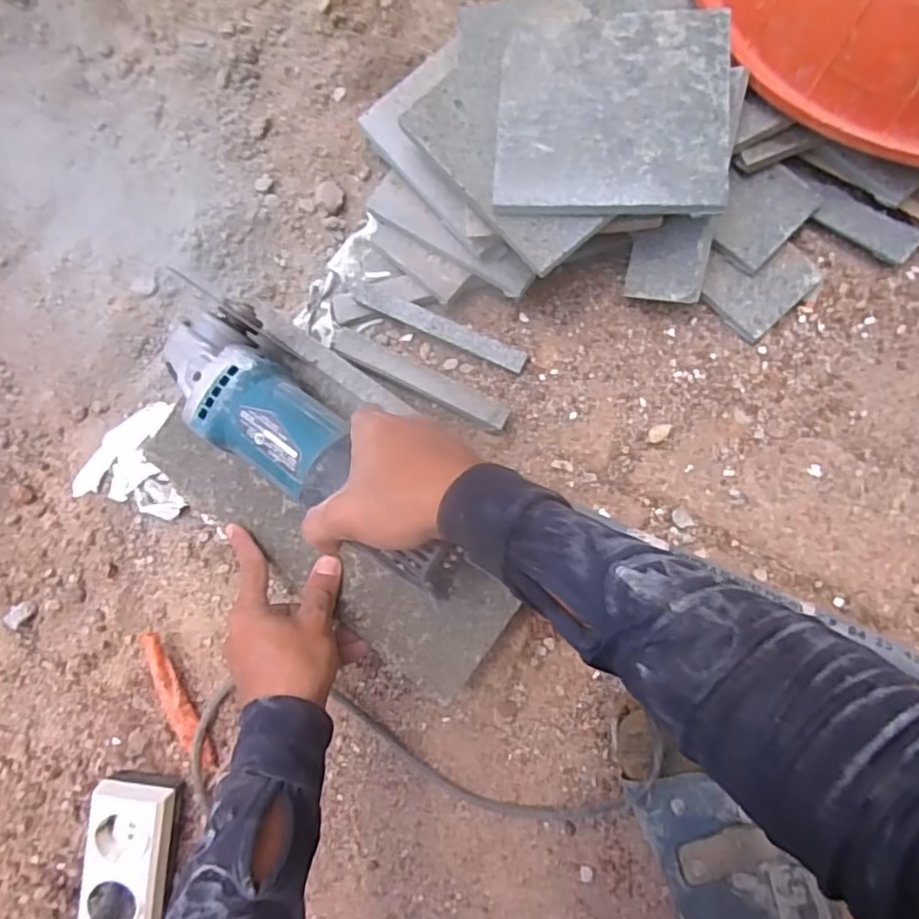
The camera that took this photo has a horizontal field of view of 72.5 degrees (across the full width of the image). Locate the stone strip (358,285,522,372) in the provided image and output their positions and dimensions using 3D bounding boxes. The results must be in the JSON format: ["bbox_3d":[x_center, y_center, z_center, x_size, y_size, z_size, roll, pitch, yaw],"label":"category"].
[{"bbox_3d":[-0.016,-0.106,0.504,0.146,0.020,0.016,24,89,8],"label":"stone strip"}]

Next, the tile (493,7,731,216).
[{"bbox_3d":[0.100,-0.230,0.414,0.146,0.012,0.137,3,86,7],"label":"tile"}]

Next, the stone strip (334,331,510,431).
[{"bbox_3d":[-0.033,-0.065,0.503,0.156,0.026,0.020,28,89,8],"label":"stone strip"}]

